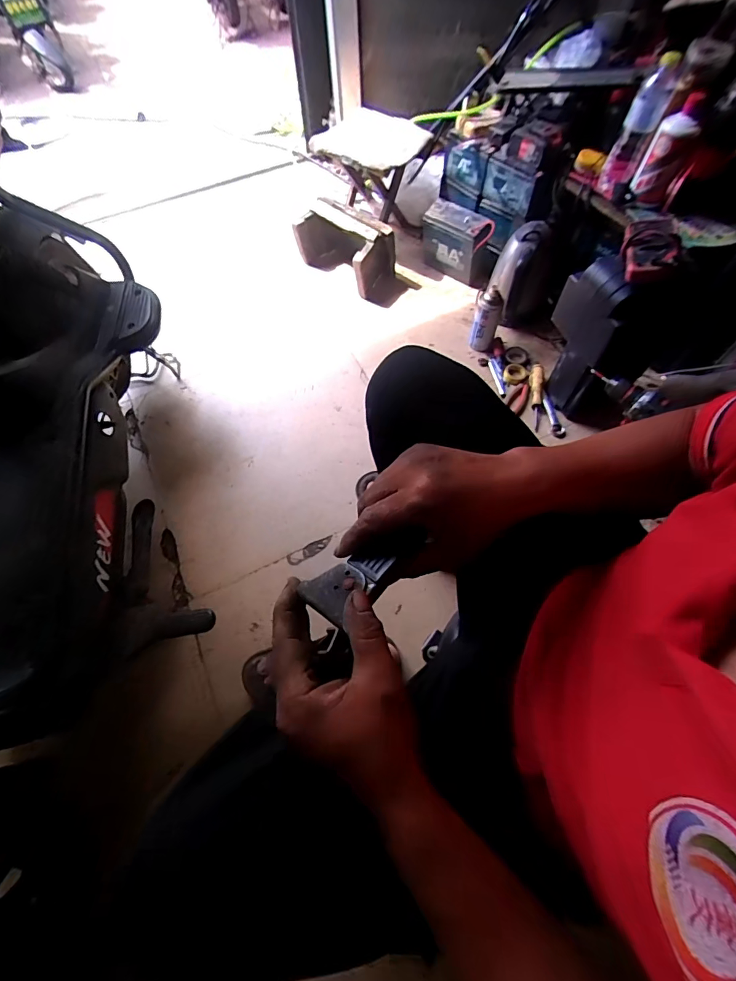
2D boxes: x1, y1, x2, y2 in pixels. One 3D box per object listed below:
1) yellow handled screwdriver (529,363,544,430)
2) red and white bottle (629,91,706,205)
[{"bbox_3d":[0.432,-0.238,1.068,0.027,0.028,0.173,3,82,1],"label":"yellow handled screwdriver"},{"bbox_3d":[0.647,-0.733,0.896,0.076,0.186,0.073,22,64,11],"label":"red and white bottle"}]

